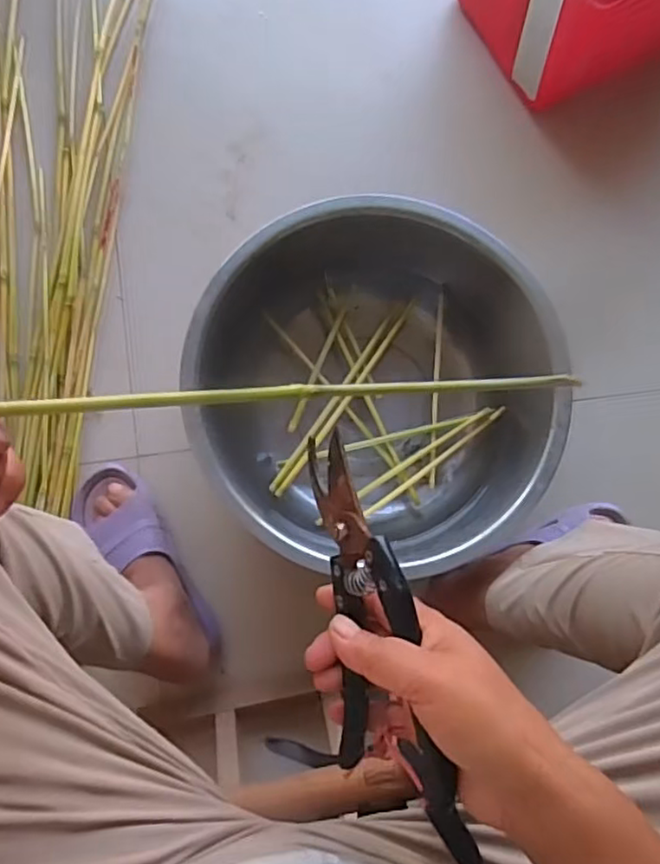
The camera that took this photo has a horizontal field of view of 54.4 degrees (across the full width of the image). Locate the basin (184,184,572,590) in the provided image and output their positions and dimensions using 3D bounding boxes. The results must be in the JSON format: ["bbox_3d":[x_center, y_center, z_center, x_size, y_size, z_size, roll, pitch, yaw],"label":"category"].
[{"bbox_3d":[0.046,-0.053,0.701,0.371,0.152,0.356,1,82,-5],"label":"basin"}]

